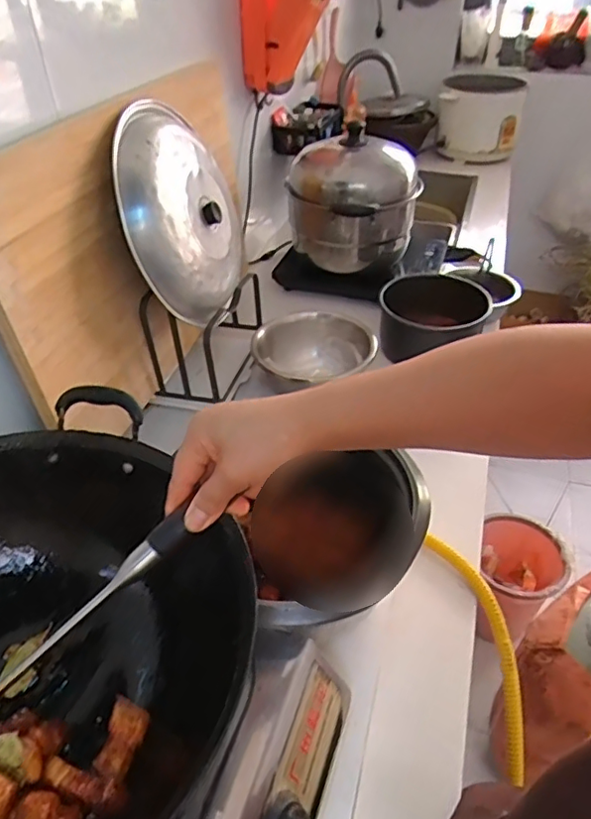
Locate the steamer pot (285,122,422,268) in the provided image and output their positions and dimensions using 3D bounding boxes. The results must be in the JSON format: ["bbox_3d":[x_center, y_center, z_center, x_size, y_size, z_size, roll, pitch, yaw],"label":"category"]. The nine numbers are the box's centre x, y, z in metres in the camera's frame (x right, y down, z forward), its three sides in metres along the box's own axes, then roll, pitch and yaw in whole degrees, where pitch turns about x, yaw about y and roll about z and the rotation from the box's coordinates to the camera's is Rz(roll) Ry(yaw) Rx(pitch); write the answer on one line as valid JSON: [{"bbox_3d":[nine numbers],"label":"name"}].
[{"bbox_3d":[0.105,-0.432,1.201,0.227,0.241,0.225,-1,40,1],"label":"steamer pot"}]

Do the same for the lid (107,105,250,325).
[{"bbox_3d":[-0.158,-0.296,0.860,0.053,0.306,0.292,-5,50,30],"label":"lid"}]

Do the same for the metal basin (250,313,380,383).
[{"bbox_3d":[0.034,-0.087,1.014,0.209,0.094,0.209,-1,40,1],"label":"metal basin"}]

